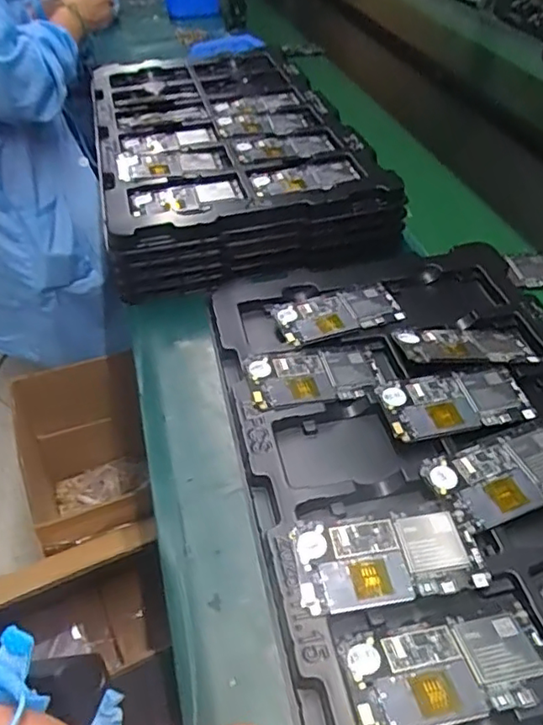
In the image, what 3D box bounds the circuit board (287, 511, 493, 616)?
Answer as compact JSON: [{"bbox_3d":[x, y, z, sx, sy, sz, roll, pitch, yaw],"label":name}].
[{"bbox_3d":[0.078,0.133,0.398,0.125,0.005,0.063,-7,44,-5],"label":"circuit board"}]

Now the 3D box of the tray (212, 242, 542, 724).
[{"bbox_3d":[0.155,0.089,0.463,0.329,0.033,0.552,-9,43,-7],"label":"tray"}]

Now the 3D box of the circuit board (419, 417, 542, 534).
[{"bbox_3d":[0.184,0.084,0.450,0.126,0.005,0.065,-16,45,-17],"label":"circuit board"}]

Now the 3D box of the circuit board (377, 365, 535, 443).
[{"bbox_3d":[0.160,0.035,0.503,0.126,0.006,0.064,-8,44,-9],"label":"circuit board"}]

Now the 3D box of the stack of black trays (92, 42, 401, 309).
[{"bbox_3d":[-0.081,-0.323,0.845,0.322,0.083,0.606,-10,44,-11],"label":"stack of black trays"}]

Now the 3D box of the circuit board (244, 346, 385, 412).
[{"bbox_3d":[0.039,0.010,0.534,0.121,0.006,0.064,-8,44,-9],"label":"circuit board"}]

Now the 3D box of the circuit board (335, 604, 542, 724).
[{"bbox_3d":[0.108,0.185,0.353,0.124,0.007,0.062,-9,29,-5],"label":"circuit board"}]

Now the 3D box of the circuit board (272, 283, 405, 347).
[{"bbox_3d":[0.068,-0.052,0.596,0.124,0.006,0.064,-13,45,-14],"label":"circuit board"}]

